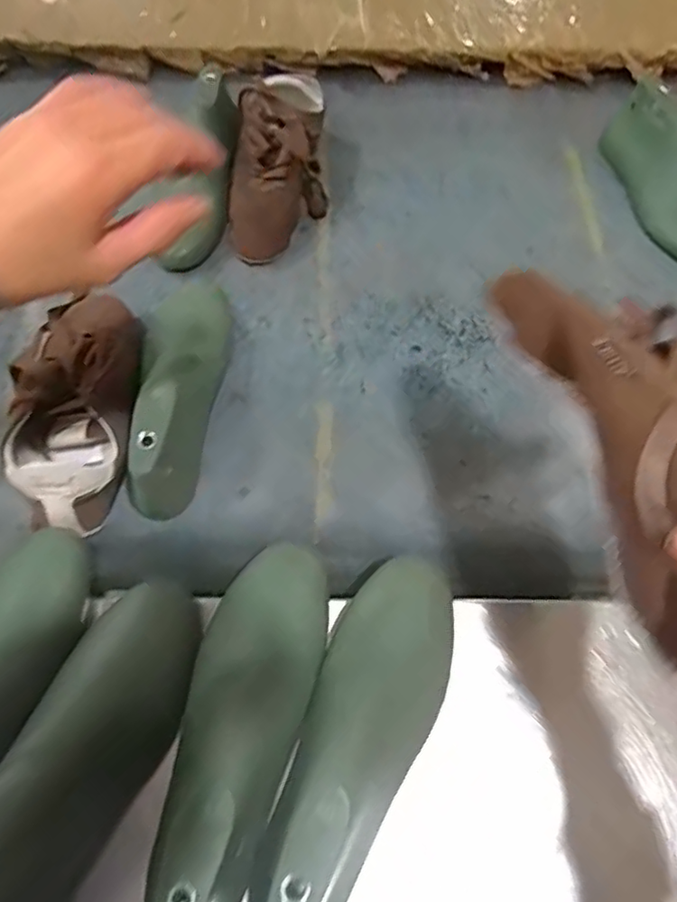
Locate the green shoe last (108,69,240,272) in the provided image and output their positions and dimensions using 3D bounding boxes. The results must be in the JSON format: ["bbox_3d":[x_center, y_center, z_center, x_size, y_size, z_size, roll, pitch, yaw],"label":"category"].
[{"bbox_3d":[-0.160,-0.329,0.703,0.069,0.090,0.260,13,64,6],"label":"green shoe last"}]

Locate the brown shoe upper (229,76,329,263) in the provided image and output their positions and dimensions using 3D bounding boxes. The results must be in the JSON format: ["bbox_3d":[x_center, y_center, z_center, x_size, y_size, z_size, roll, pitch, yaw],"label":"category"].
[{"bbox_3d":[-0.071,-0.345,0.708,0.110,0.060,0.252,6,78,3],"label":"brown shoe upper"}]

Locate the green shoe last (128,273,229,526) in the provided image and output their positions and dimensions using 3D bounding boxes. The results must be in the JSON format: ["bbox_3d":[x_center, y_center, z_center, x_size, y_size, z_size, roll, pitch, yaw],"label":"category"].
[{"bbox_3d":[-0.141,-0.055,0.562,0.069,0.087,0.242,1,64,0],"label":"green shoe last"}]

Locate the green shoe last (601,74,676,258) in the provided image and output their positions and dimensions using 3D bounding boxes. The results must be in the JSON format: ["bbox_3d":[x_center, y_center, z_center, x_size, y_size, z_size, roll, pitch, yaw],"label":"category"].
[{"bbox_3d":[0.382,-0.323,0.703,0.070,0.088,0.267,-18,78,-9],"label":"green shoe last"}]

